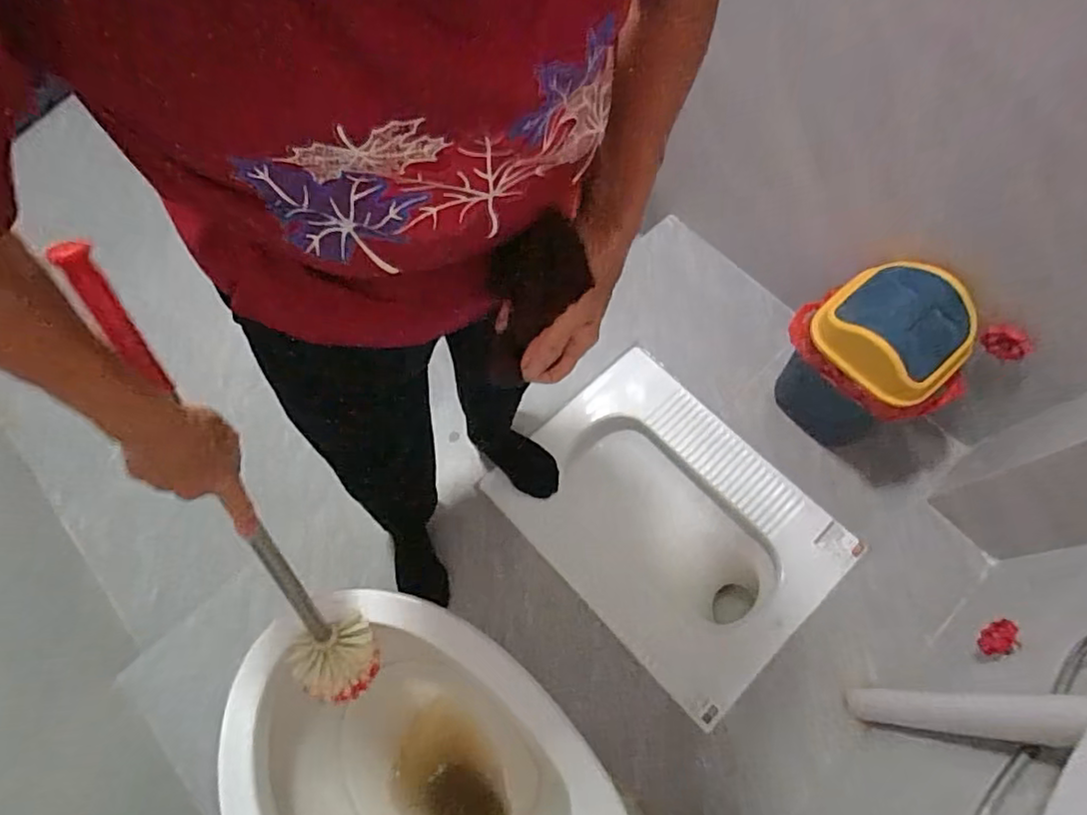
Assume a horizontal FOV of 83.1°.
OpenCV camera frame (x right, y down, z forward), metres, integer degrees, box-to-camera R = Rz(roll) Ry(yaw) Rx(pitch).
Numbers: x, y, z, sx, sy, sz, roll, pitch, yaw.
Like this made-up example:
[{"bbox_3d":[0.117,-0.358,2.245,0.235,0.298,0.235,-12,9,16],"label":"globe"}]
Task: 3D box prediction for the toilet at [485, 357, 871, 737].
[{"bbox_3d":[0.235,0.225,1.208,0.440,0.132,0.580,-41,73,-12],"label":"toilet"}]

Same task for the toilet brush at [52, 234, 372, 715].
[{"bbox_3d":[-0.263,0.107,0.543,0.085,0.519,0.062,-9,38,-1],"label":"toilet brush"}]

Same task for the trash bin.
[{"bbox_3d":[0.545,-0.069,1.070,0.230,0.329,0.255,-42,73,-12],"label":"trash bin"}]

